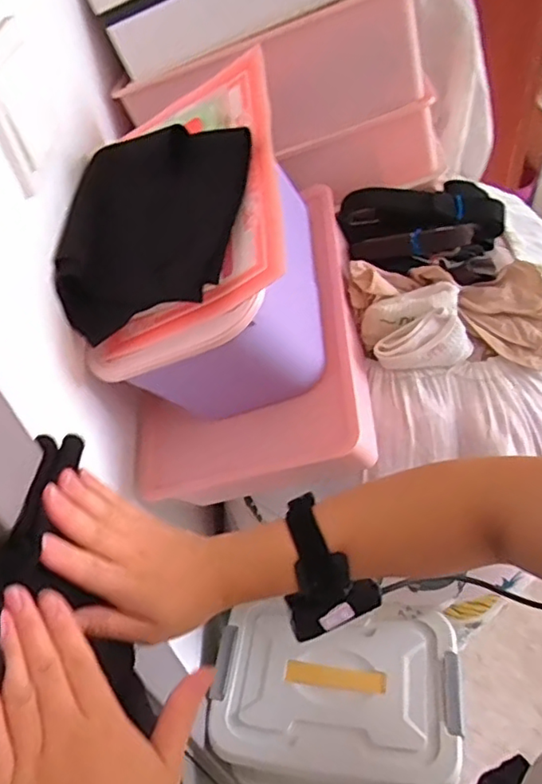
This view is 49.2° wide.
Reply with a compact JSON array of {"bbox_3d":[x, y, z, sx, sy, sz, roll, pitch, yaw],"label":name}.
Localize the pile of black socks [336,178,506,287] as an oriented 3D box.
[{"bbox_3d":[0.157,-0.174,0.623,0.170,0.054,0.122,5,48,11],"label":"pile of black socks"}]

